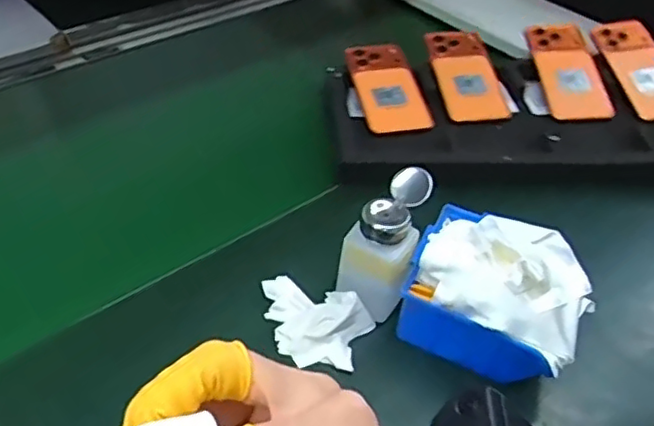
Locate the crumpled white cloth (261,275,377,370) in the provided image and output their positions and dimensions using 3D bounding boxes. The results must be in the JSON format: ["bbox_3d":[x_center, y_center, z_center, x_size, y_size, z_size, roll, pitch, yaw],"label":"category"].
[{"bbox_3d":[-0.016,0.088,0.539,0.098,0.029,0.066,19,45,17],"label":"crumpled white cloth"}]

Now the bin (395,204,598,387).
[{"bbox_3d":[0.144,0.066,0.544,0.142,0.091,0.122,23,46,20],"label":"bin"}]

